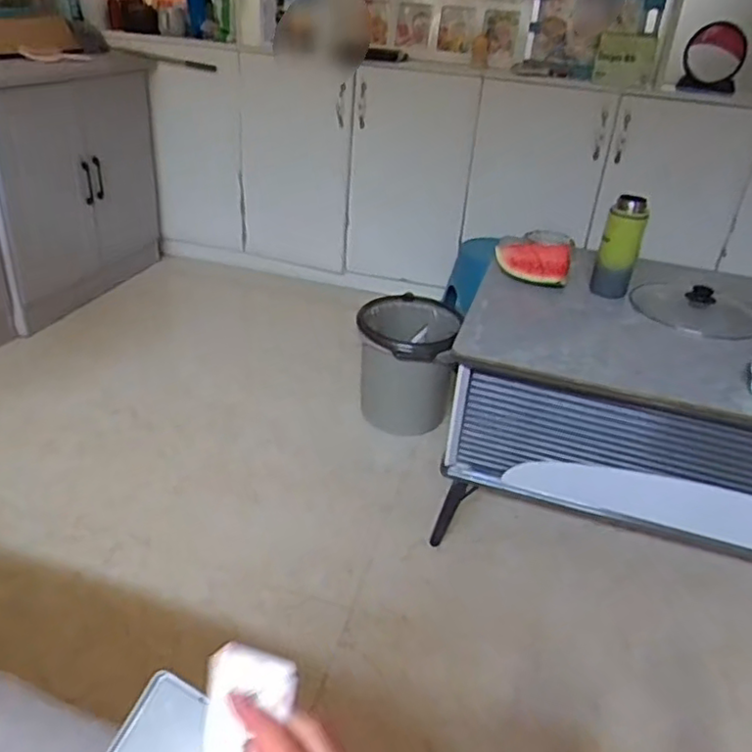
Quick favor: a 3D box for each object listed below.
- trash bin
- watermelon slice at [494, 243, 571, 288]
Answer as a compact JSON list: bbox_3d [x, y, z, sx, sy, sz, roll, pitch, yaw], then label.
[{"bbox_3d":[0.076,-0.038,1.722,0.248,0.272,0.321,10,31,6],"label":"trash bin"},{"bbox_3d":[0.327,-0.234,1.391,0.162,0.078,0.086,12,32,9],"label":"watermelon slice"}]

